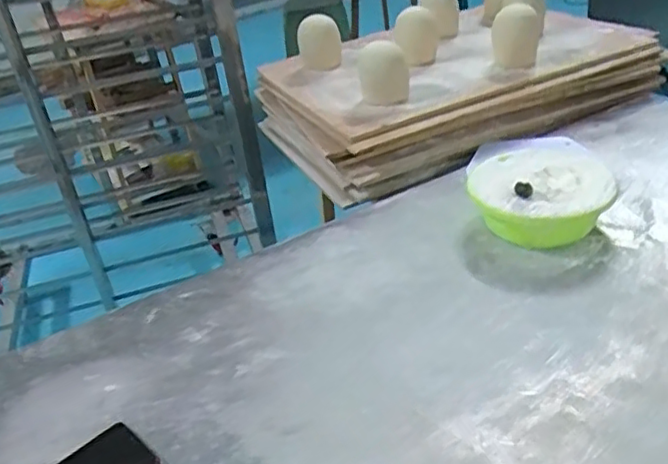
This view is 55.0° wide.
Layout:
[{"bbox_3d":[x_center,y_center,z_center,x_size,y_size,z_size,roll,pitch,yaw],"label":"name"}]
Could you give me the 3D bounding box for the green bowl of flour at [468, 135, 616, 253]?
[{"bbox_3d":[0.255,-0.048,0.810,0.168,0.072,0.188,-1,33,11],"label":"green bowl of flour"}]

